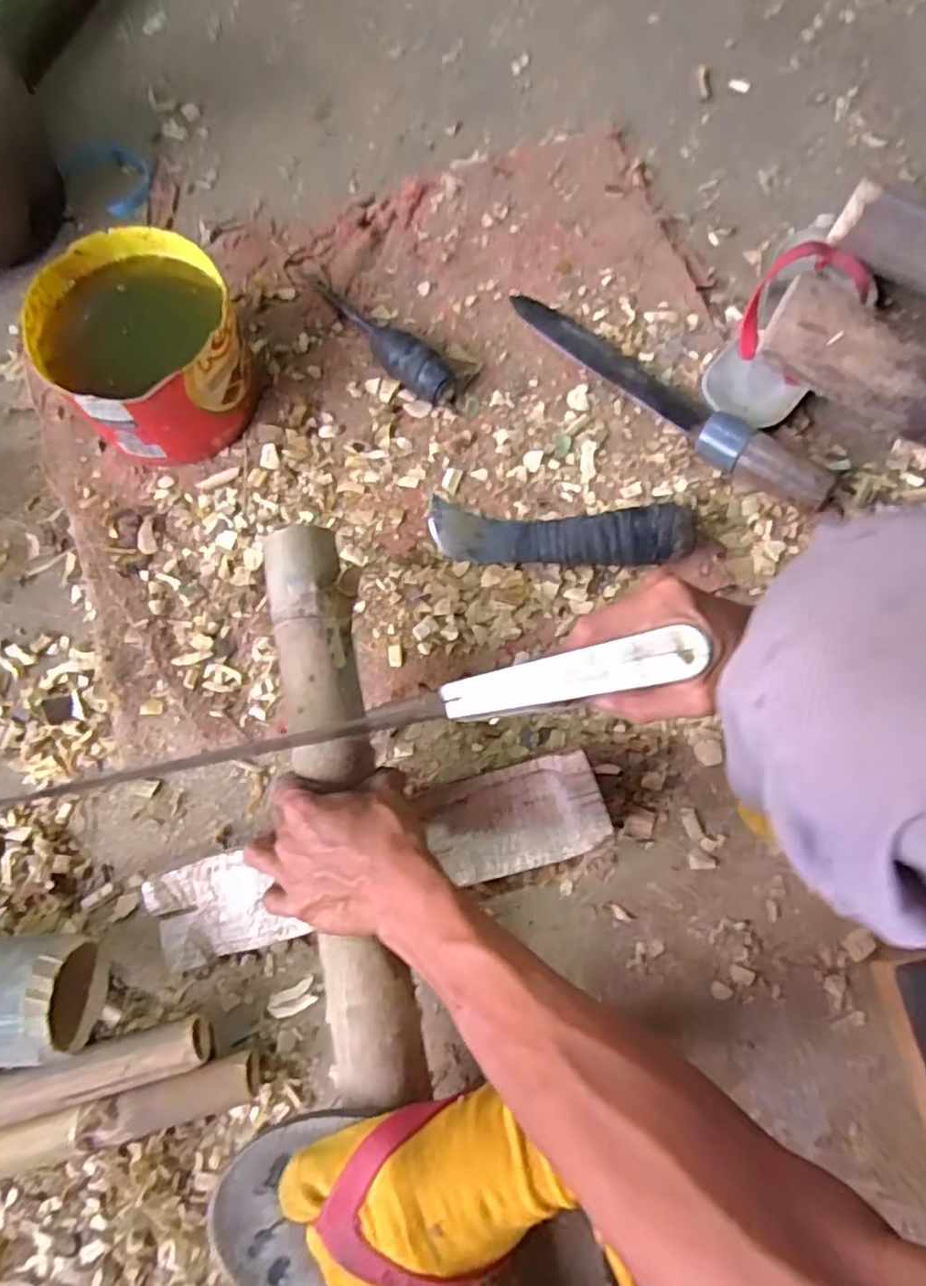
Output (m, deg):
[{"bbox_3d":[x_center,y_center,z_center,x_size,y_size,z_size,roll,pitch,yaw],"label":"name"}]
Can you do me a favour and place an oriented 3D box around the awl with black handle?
[{"bbox_3d":[-0.076,-0.279,0.606,0.035,0.034,0.191,-39,76,-9],"label":"awl with black handle"}]

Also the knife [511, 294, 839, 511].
[{"bbox_3d":[0.164,-0.214,0.574,0.043,0.042,0.321,-44,77,-10],"label":"knife"}]

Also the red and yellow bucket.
[{"bbox_3d":[-0.252,-0.238,0.562,0.147,0.099,0.152,-1,74,2],"label":"red and yellow bucket"}]

